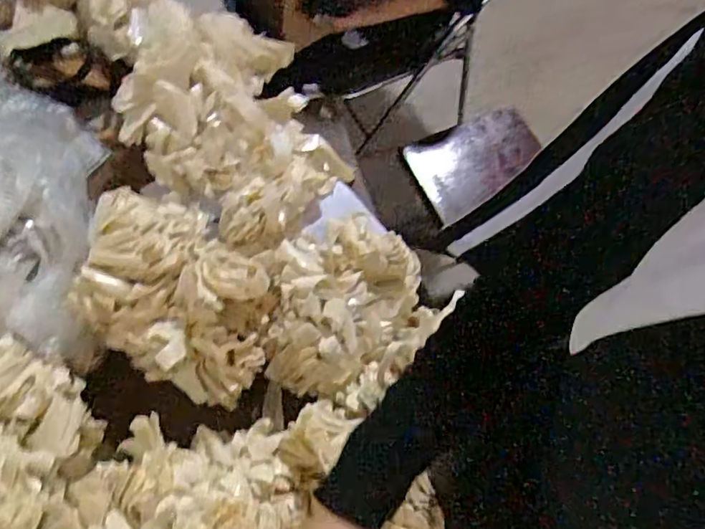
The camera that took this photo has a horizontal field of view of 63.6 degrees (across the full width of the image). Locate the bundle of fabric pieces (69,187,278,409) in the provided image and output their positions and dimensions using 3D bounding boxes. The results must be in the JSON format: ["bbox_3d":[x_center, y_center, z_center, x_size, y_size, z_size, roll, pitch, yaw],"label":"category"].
[{"bbox_3d":[-0.230,0.022,0.714,0.305,0.098,0.204,39,73,13],"label":"bundle of fabric pieces"}]

